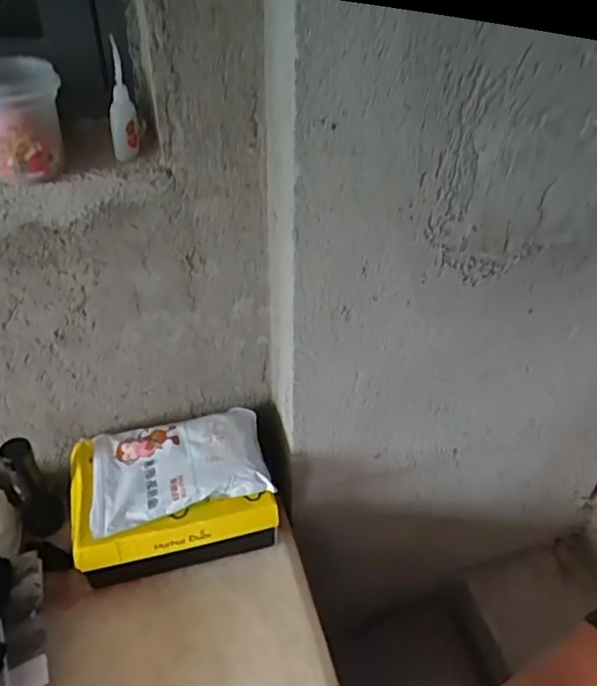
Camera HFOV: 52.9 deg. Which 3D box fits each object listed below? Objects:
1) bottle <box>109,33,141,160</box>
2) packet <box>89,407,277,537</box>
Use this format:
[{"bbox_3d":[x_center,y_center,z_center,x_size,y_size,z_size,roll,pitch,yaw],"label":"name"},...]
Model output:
[{"bbox_3d":[-0.196,-0.268,0.661,0.030,0.117,0.033,-7,38,-12],"label":"bottle"},{"bbox_3d":[-0.161,0.158,0.805,0.227,0.040,0.157,-8,38,-12],"label":"packet"}]

